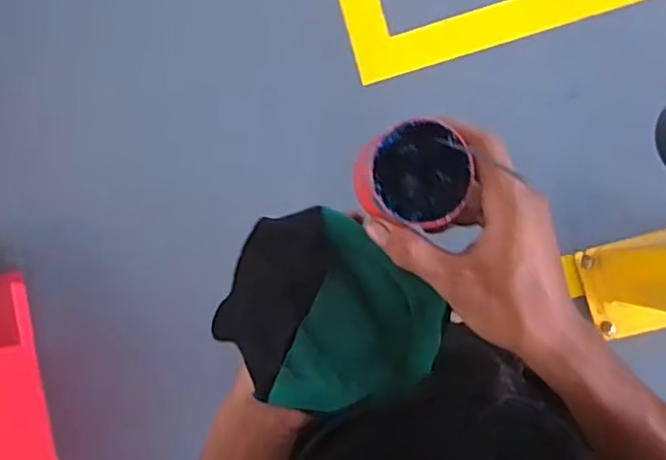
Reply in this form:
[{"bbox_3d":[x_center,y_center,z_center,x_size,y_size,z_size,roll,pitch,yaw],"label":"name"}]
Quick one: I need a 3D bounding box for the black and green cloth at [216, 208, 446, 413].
[{"bbox_3d":[-0.006,0.062,0.433,0.153,0.038,0.124,43,95,8],"label":"black and green cloth"}]

